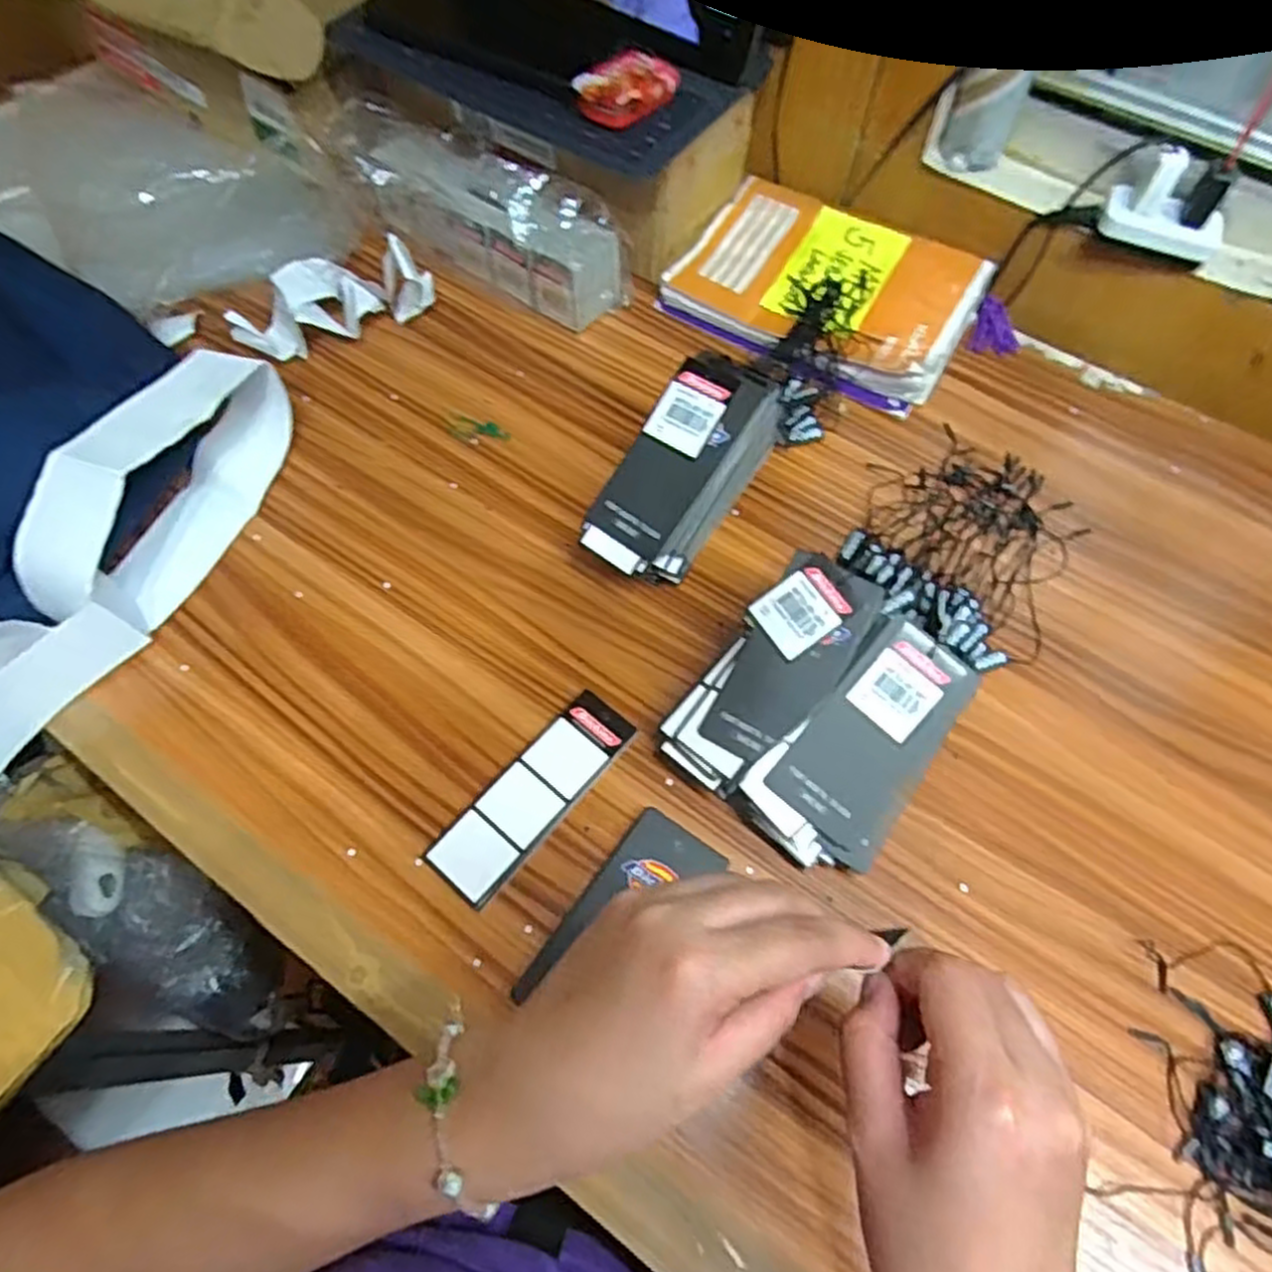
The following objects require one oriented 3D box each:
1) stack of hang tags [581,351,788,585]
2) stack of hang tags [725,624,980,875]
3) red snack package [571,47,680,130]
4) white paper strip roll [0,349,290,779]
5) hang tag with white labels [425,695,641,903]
[{"bbox_3d":[0.026,-0.091,0.445,0.054,0.087,0.127,33,66,14],"label":"stack of hang tags"},{"bbox_3d":[0.111,0.056,0.384,0.067,0.060,0.115,36,67,16],"label":"stack of hang tags"},{"bbox_3d":[-0.005,-0.349,0.494,0.041,0.019,0.066,39,68,17],"label":"red snack package"},{"bbox_3d":[-0.289,-0.046,0.416,0.069,0.073,0.269,24,65,10],"label":"white paper strip roll"},{"bbox_3d":[-0.051,0.080,0.394,0.038,0.004,0.118,38,68,14],"label":"hang tag with white labels"}]

